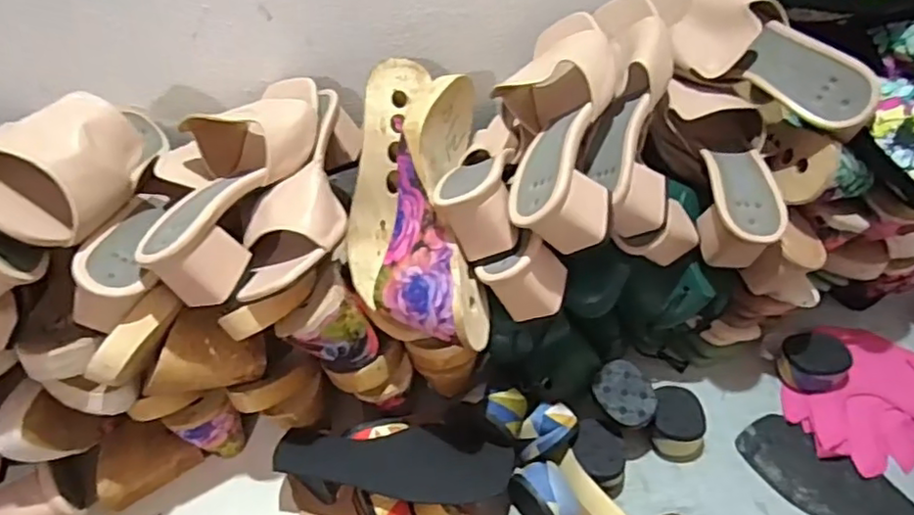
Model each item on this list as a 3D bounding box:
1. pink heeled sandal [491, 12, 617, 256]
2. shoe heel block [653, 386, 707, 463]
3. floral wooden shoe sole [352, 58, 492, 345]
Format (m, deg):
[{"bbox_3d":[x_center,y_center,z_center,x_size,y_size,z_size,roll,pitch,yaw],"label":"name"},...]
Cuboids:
[{"bbox_3d":[0.082,-0.114,0.520,0.096,0.081,0.220,6,52,8],"label":"pink heeled sandal"},{"bbox_3d":[0.211,0.152,0.603,0.047,0.035,0.073,2,46,7],"label":"shoe heel block"},{"bbox_3d":[-0.037,-0.047,0.542,0.120,0.086,0.265,-6,69,-2],"label":"floral wooden shoe sole"}]

